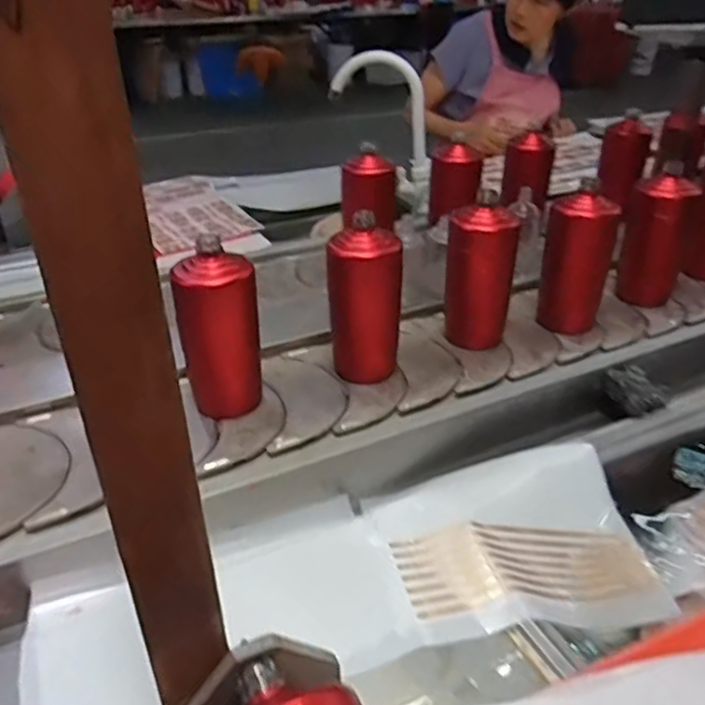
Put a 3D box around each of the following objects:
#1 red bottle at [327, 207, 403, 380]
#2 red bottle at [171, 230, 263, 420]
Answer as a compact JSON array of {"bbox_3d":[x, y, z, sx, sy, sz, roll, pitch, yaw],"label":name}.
[{"bbox_3d":[0.016,-0.052,0.722,0.062,0.180,0.068,26,40,35],"label":"red bottle"},{"bbox_3d":[-0.138,-0.018,0.671,0.067,0.180,0.071,22,38,31],"label":"red bottle"}]

